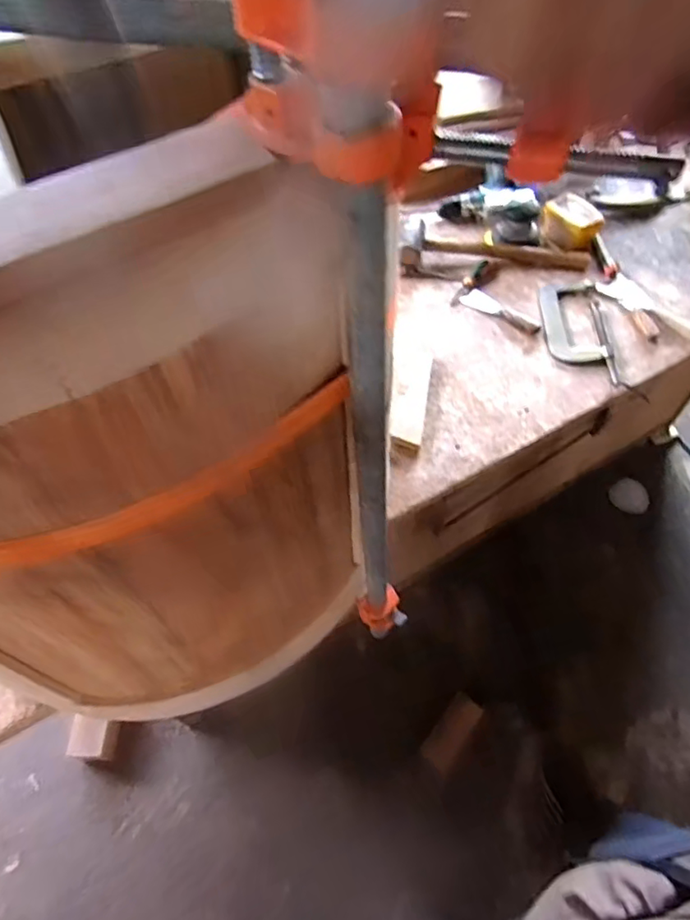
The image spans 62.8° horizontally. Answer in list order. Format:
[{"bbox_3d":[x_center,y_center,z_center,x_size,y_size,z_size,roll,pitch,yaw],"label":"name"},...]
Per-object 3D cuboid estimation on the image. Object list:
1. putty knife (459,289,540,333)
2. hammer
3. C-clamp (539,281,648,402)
[{"bbox_3d":[0.285,-0.279,1.031,0.158,0.015,0.045,38,67,23],"label":"putty knife"},{"bbox_3d":[0.289,-0.423,1.101,0.351,0.052,0.118,2,58,4],"label":"hammer"},{"bbox_3d":[0.417,-0.213,0.988,0.118,0.020,0.271,-4,58,1],"label":"C-clamp"}]

